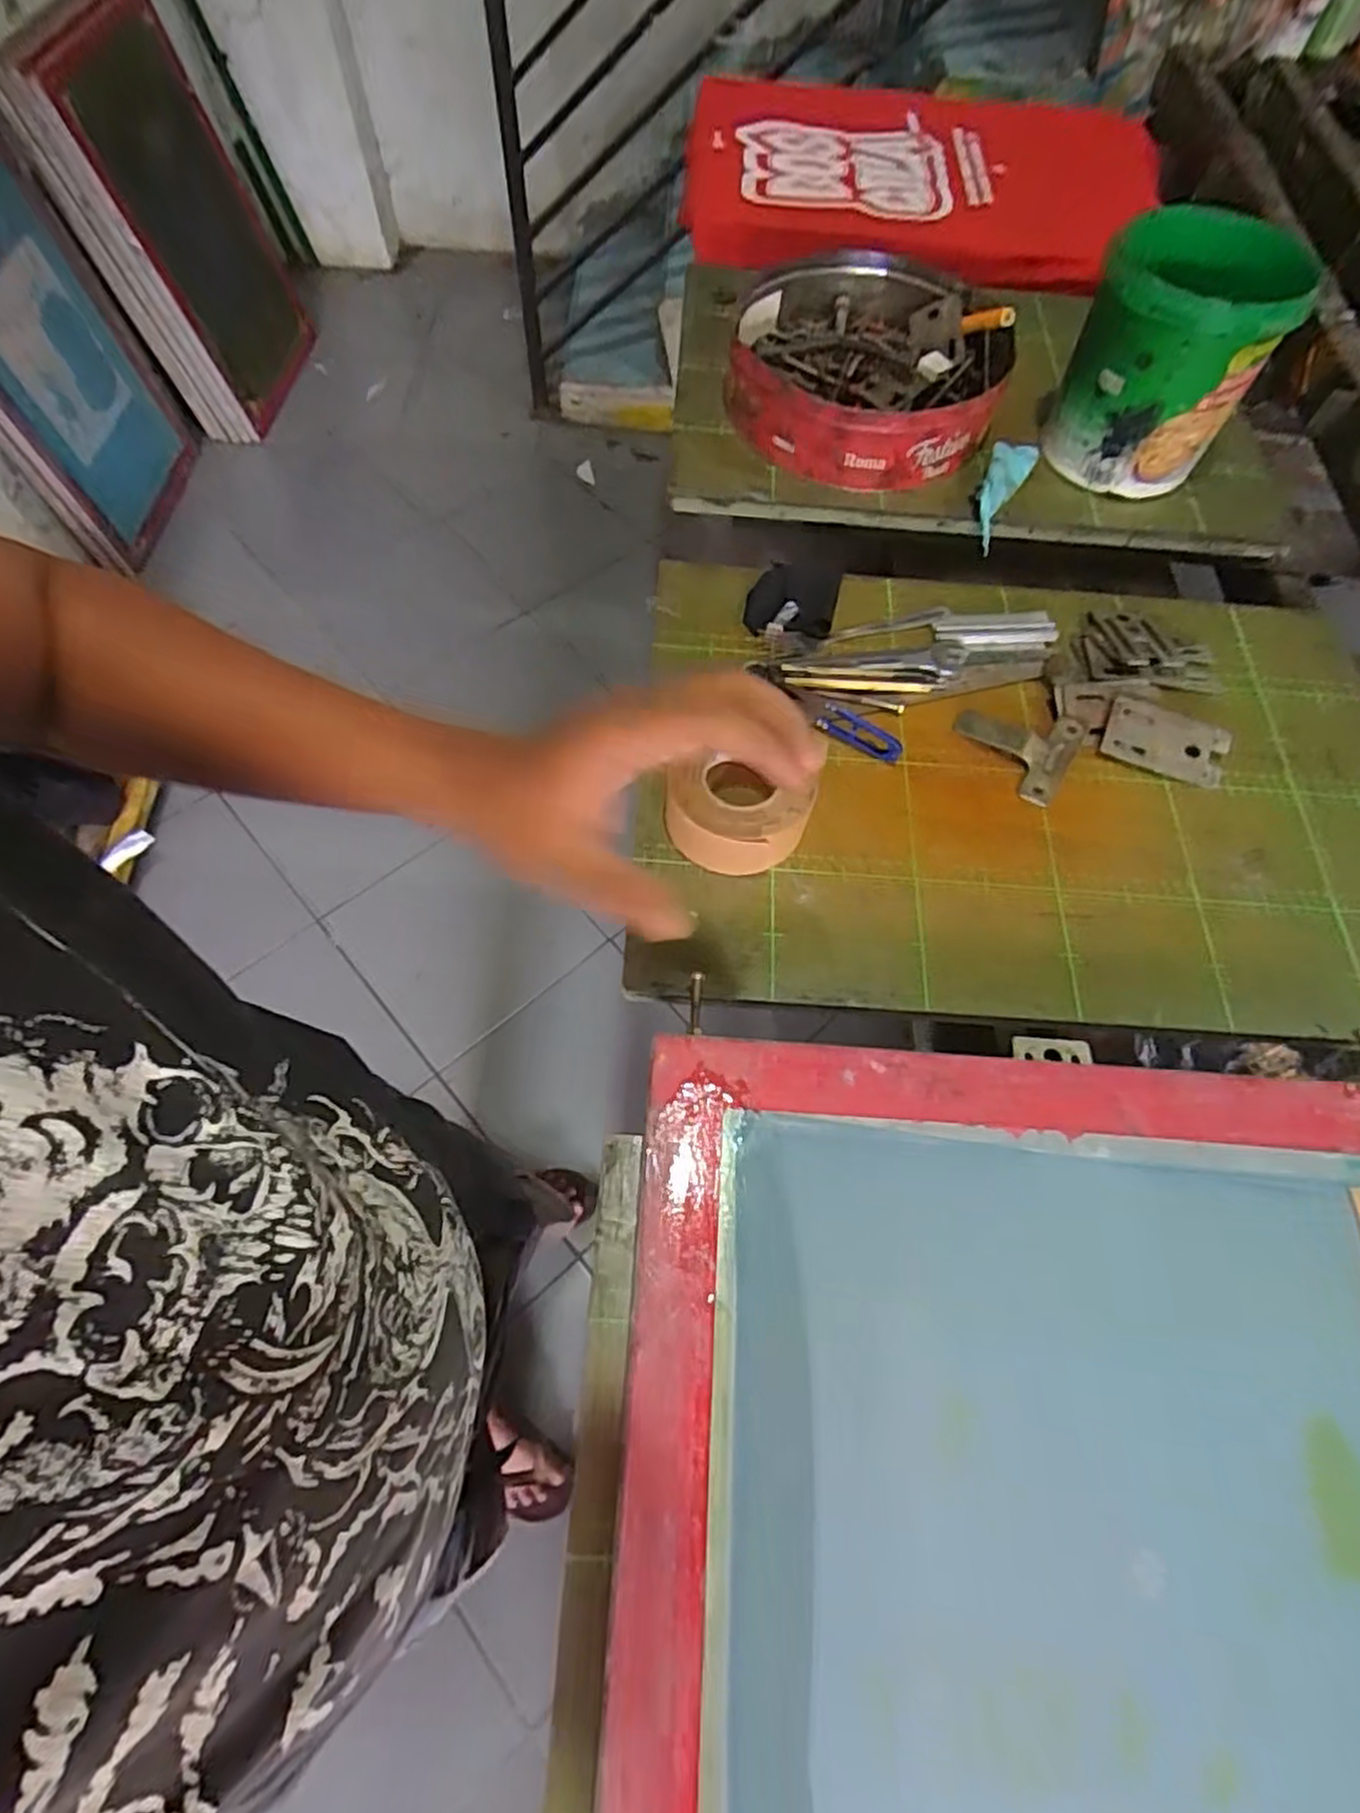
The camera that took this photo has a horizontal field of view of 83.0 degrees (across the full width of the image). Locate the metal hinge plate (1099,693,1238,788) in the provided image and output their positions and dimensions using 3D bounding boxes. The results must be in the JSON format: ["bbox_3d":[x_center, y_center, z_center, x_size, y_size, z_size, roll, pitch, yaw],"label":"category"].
[{"bbox_3d":[0.377,-0.128,0.596,0.093,0.004,0.054,20,79,3],"label":"metal hinge plate"}]

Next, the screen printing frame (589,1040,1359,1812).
[{"bbox_3d":[0.207,0.398,0.320,0.483,0.039,0.659,3,63,1],"label":"screen printing frame"}]

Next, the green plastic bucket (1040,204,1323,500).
[{"bbox_3d":[0.428,-0.480,0.691,0.149,0.174,0.132,20,65,6],"label":"green plastic bucket"}]

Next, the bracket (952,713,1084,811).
[{"bbox_3d":[0.258,-0.127,0.595,0.089,0.012,0.080,31,67,12],"label":"bracket"}]

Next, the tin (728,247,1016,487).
[{"bbox_3d":[0.180,-0.518,0.750,0.248,0.083,0.266,1,64,-2],"label":"tin"}]

